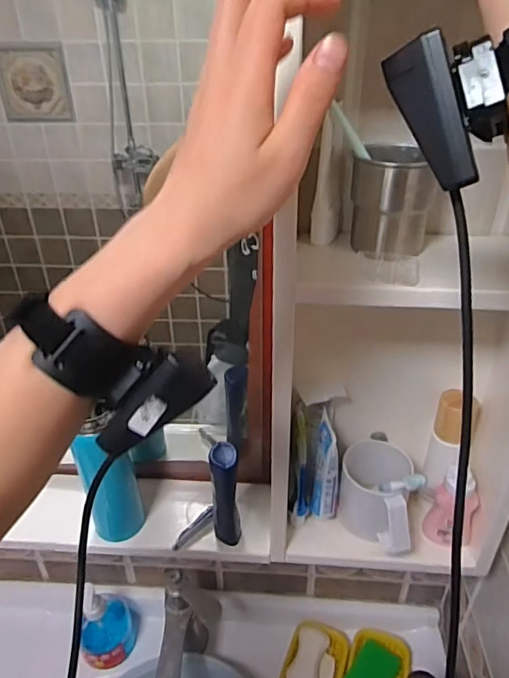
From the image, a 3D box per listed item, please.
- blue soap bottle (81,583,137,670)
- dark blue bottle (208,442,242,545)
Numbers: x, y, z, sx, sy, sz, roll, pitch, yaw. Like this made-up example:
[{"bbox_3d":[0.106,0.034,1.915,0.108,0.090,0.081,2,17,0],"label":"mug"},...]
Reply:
[{"bbox_3d":[-0.232,0.435,0.789,0.088,0.142,0.069,-15,36,-21],"label":"blue soap bottle"},{"bbox_3d":[-0.033,0.178,0.583,0.031,0.141,0.024,-1,33,-1],"label":"dark blue bottle"}]

